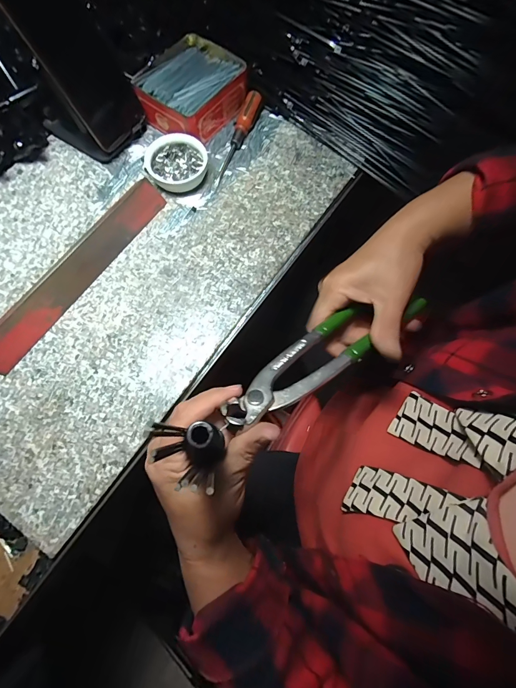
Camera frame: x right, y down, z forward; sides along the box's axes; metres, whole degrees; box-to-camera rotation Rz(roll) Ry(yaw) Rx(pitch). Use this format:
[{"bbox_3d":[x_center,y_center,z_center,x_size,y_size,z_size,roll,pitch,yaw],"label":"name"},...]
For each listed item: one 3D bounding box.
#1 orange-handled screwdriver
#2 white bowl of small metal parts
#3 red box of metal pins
[{"bbox_3d":[-0.026,-0.262,0.444,0.023,0.026,0.140,16,72,4],"label":"orange-handled screwdriver"},{"bbox_3d":[-0.101,-0.218,0.426,0.067,0.027,0.066,0,72,-1],"label":"white bowl of small metal parts"},{"bbox_3d":[-0.086,-0.325,0.452,0.112,0.041,0.126,33,74,9],"label":"red box of metal pins"}]

